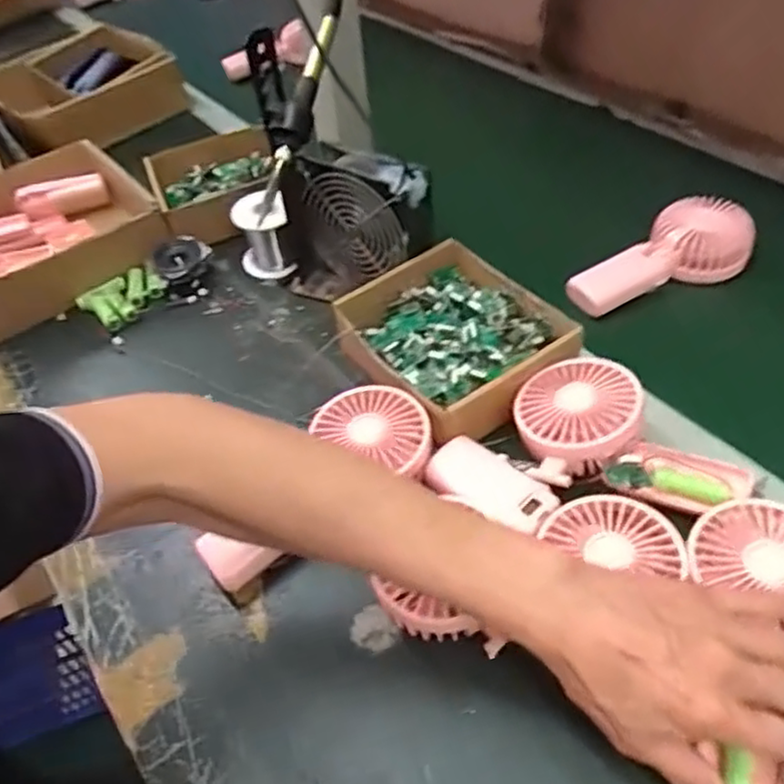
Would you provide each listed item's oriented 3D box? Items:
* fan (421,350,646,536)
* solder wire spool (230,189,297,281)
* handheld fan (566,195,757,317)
[{"bbox_3d":[0.109,0.036,0.511,0.145,0.059,0.099,-35,53,-23],"label":"fan"},{"bbox_3d":[-0.130,-0.160,0.706,0.056,0.074,0.056,-13,47,-5],"label":"solder wire spool"},{"bbox_3d":[0.248,-0.127,0.667,0.172,0.051,0.078,-25,48,2],"label":"handheld fan"}]

